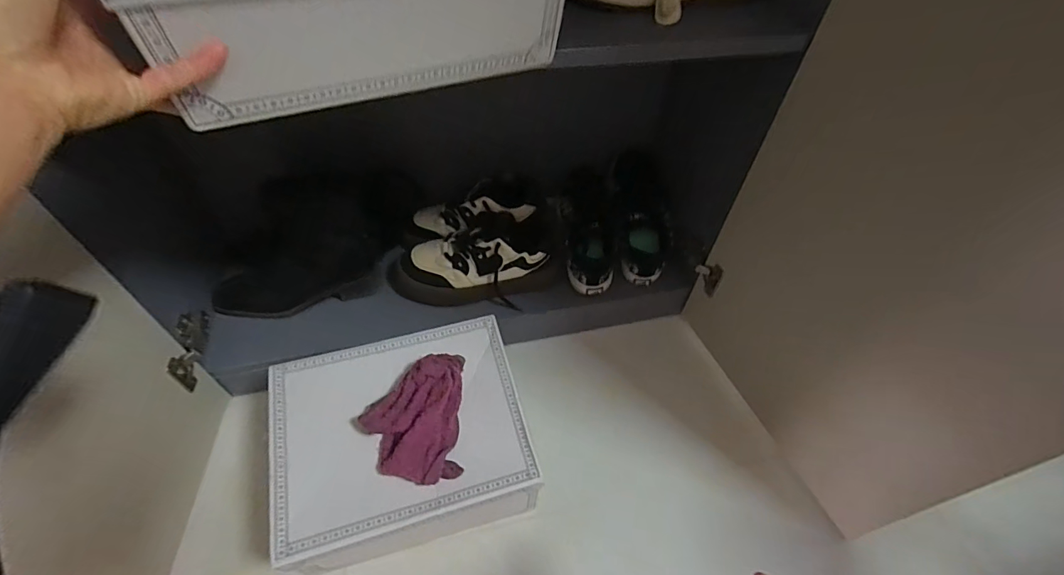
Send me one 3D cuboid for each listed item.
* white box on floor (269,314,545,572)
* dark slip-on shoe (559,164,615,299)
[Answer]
[{"bbox_3d":[-0.159,0.205,0.611,0.288,0.161,0.229,-13,52,-13],"label":"white box on floor"},{"bbox_3d":[0.092,-0.100,0.811,0.084,0.076,0.234,0,50,-3],"label":"dark slip-on shoe"}]

